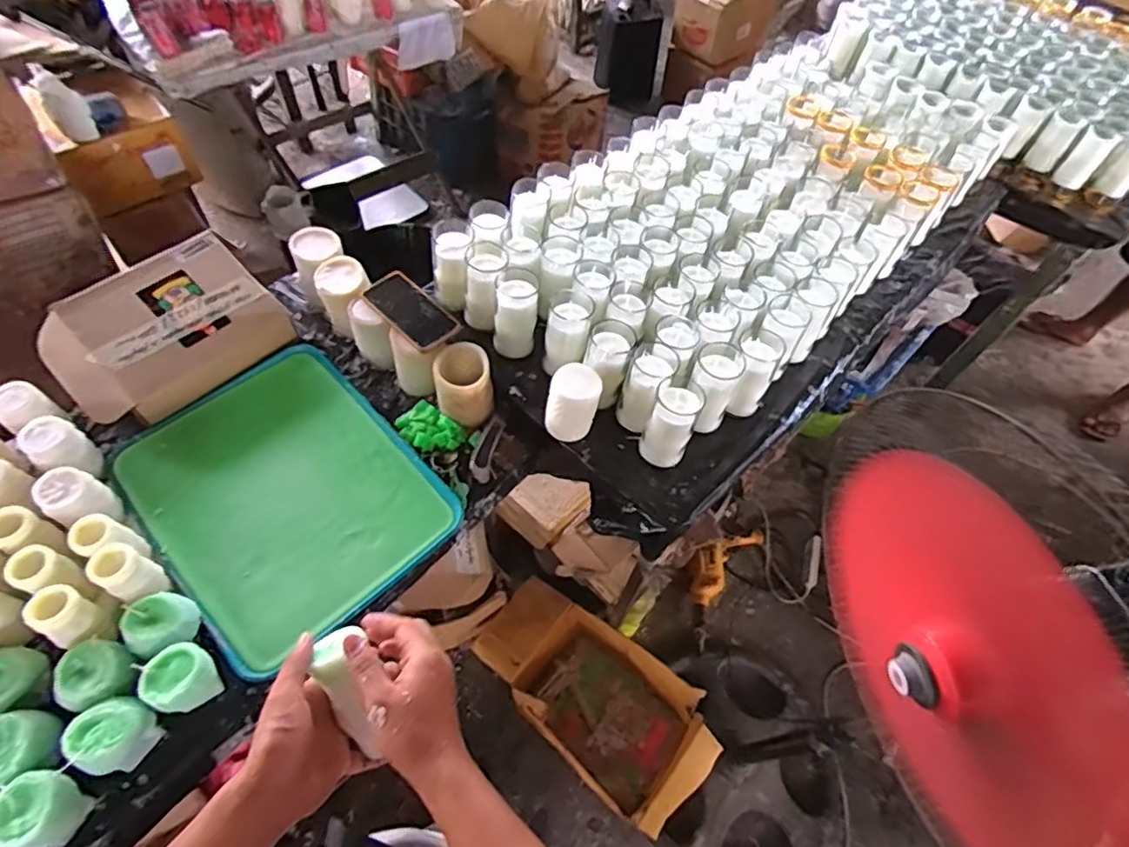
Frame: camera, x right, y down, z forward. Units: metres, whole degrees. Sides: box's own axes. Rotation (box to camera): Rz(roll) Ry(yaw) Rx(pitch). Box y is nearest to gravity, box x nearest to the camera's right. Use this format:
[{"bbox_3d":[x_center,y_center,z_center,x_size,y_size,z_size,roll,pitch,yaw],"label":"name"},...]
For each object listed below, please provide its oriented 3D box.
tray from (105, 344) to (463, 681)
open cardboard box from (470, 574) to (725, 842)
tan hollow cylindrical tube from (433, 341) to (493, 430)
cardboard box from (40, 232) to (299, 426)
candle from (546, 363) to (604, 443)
[{"bbox_3d":[-0.397,0.090,0.871,0.342,0.029,0.420,-38,67,-24],"label":"tray"},{"bbox_3d":[0.064,0.585,1.334,0.517,0.168,0.269,40,63,19],"label":"open cardboard box"},{"bbox_3d":[-0.156,-0.059,0.951,0.085,0.087,0.096,-16,60,-14],"label":"tan hollow cylindrical tube"},{"bbox_3d":[-0.620,-0.141,0.965,0.306,0.091,0.223,-38,93,-26],"label":"cardboard box"},{"bbox_3d":[0.013,-0.029,0.890,0.073,0.098,0.067,13,57,4],"label":"candle"}]

